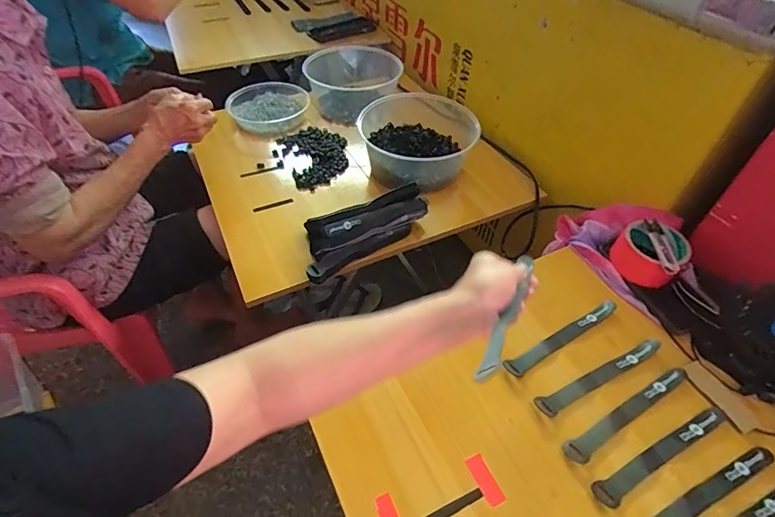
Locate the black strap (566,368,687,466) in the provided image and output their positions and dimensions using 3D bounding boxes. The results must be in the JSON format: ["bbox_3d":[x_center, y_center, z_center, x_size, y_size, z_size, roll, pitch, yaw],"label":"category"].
[{"bbox_3d":[0.280,0.176,0.477,0.194,0.004,0.023,-22,51,-20],"label":"black strap"}]

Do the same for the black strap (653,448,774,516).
[{"bbox_3d":[0.327,0.240,0.422,0.188,0.006,0.023,-18,49,-16],"label":"black strap"}]

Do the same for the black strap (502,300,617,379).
[{"bbox_3d":[0.229,0.102,0.542,0.190,0.007,0.023,-23,51,-21],"label":"black strap"}]

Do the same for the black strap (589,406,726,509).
[{"bbox_3d":[0.299,0.209,0.448,0.192,0.006,0.024,-20,50,-18],"label":"black strap"}]

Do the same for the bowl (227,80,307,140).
[{"bbox_3d":[-0.279,-0.357,0.994,0.182,0.046,0.191,0,47,0],"label":"bowl"}]

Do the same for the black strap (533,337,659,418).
[{"bbox_3d":[0.264,0.142,0.507,0.196,0.005,0.022,-19,50,-18],"label":"black strap"}]

